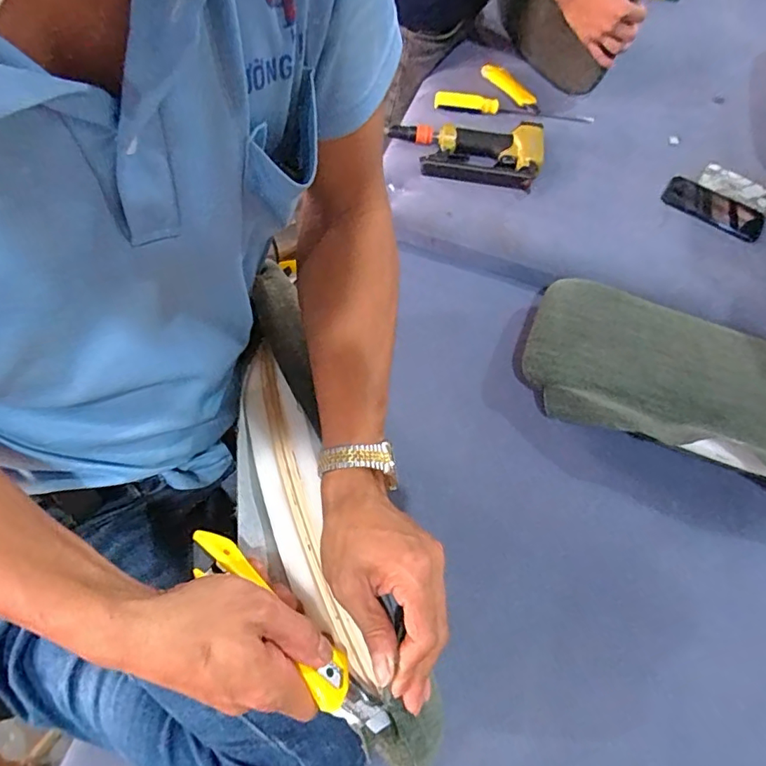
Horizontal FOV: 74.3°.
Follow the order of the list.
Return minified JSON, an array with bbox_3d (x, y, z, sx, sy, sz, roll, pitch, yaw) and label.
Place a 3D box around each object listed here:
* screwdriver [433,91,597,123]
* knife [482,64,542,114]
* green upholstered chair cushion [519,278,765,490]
[{"bbox_3d":[0.247,-0.510,0.945,0.307,0.032,0.037,5,61,-3],"label":"screwdriver"},{"bbox_3d":[0.244,-0.563,0.965,0.032,0.016,0.154,-27,67,-19],"label":"knife"},{"bbox_3d":[0.401,0.006,0.668,0.431,0.080,0.231,22,61,7],"label":"green upholstered chair cushion"}]

